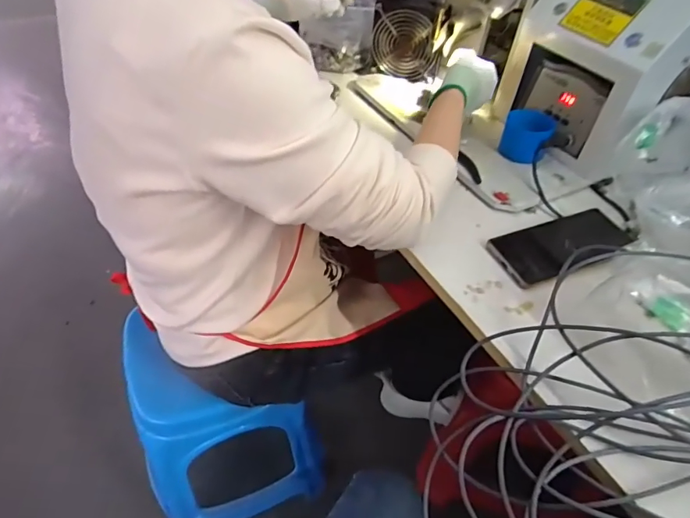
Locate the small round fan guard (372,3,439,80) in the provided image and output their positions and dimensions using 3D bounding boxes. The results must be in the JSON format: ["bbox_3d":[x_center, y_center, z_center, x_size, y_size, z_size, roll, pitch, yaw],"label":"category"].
[{"bbox_3d":[0.100,-0.356,0.762,0.110,0.102,0.013,17,38,7],"label":"small round fan guard"}]

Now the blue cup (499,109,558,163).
[{"bbox_3d":[0.252,-0.169,0.635,0.066,0.044,0.075,19,48,16],"label":"blue cup"}]

